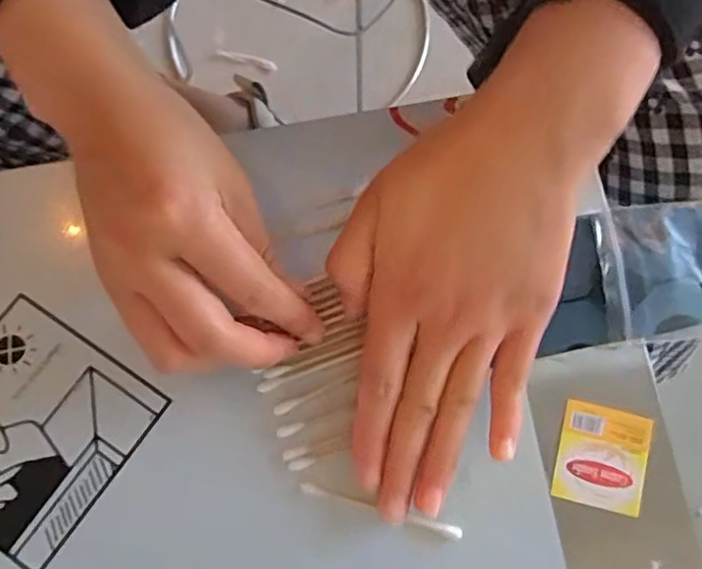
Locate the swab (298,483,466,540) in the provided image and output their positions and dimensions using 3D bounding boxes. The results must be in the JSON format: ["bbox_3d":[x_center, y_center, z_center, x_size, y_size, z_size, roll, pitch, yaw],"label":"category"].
[{"bbox_3d":[0.012,0.096,0.254,0.070,0.008,0.004,14,78,4],"label":"swab"}]

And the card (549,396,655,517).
[{"bbox_3d":[0.112,0.077,0.267,0.038,0.005,0.043,14,78,4],"label":"card"}]

